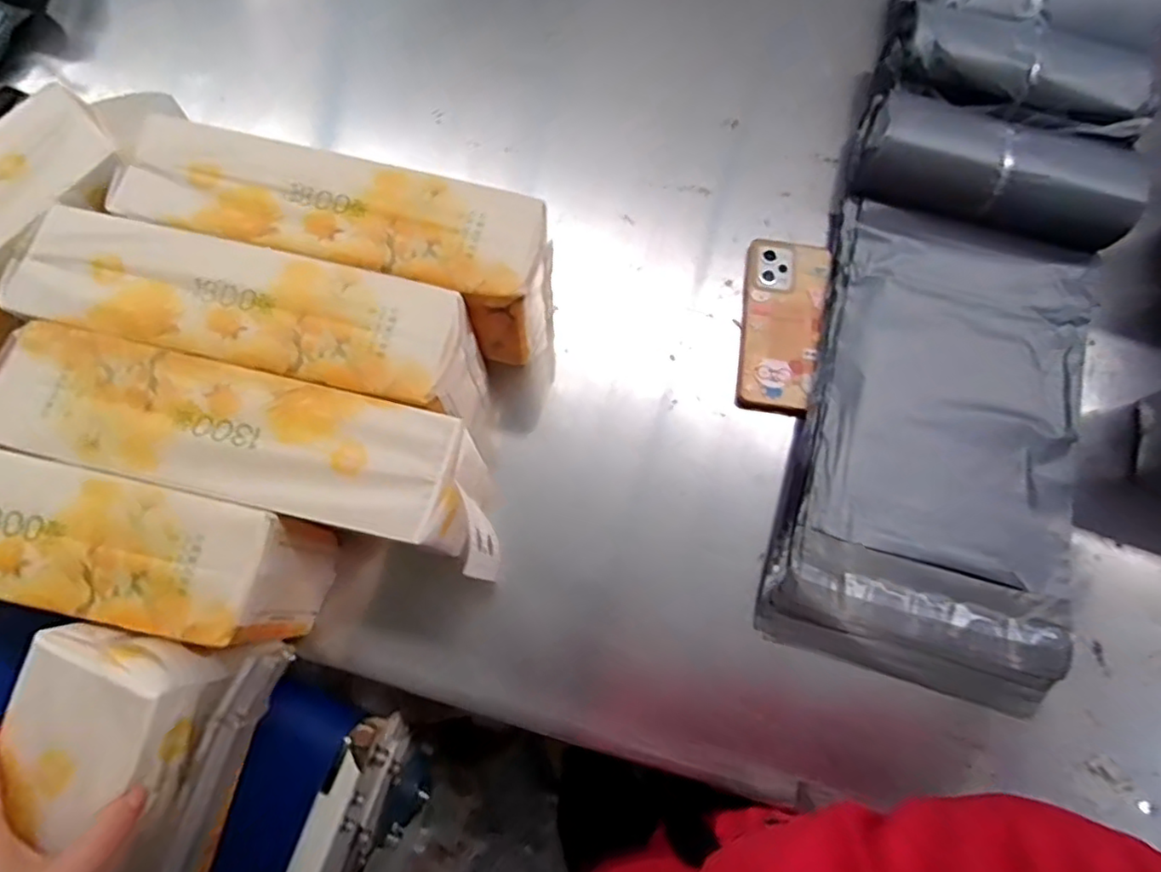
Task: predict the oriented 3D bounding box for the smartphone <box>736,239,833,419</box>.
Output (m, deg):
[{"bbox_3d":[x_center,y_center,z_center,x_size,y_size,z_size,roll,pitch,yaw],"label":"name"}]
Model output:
[{"bbox_3d":[0.189,-0.105,0.589,0.076,0.009,0.175,10,75,2],"label":"smartphone"}]

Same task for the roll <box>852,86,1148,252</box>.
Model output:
[{"bbox_3d":[0.395,-0.252,0.593,0.250,0.057,0.105,14,75,3],"label":"roll"}]

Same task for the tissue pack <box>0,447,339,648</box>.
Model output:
[{"bbox_3d":[-0.349,0.070,0.446,0.302,0.123,0.087,12,75,2],"label":"tissue pack"}]

